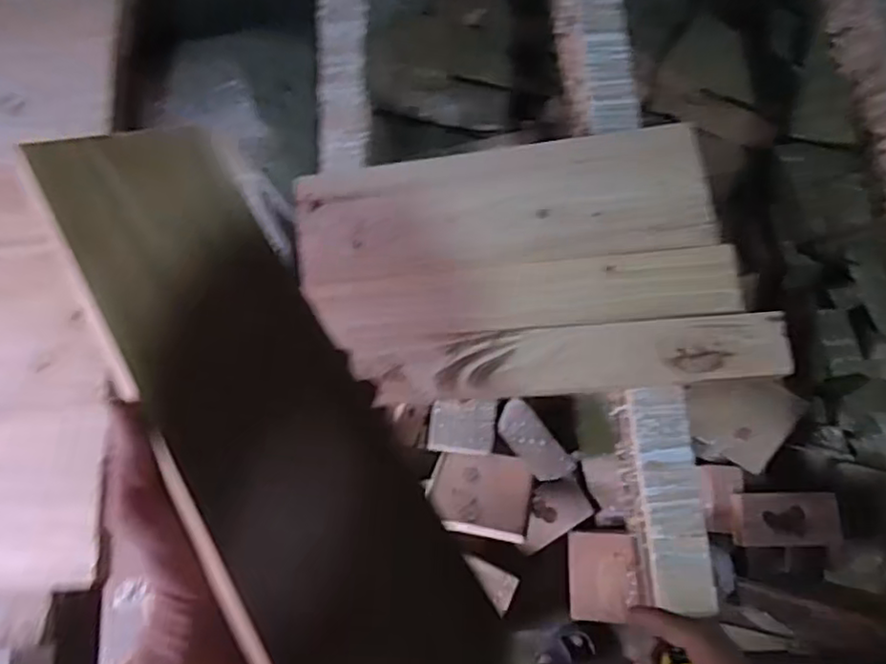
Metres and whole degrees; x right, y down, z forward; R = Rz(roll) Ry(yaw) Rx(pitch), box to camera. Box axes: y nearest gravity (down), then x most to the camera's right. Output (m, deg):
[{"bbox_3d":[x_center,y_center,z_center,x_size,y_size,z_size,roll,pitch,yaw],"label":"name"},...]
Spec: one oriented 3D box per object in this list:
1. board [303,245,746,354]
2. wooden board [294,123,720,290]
[{"bbox_3d":[0.081,-0.037,0.656,0.409,0.025,0.076,-5,75,-1],"label":"board"},{"bbox_3d":[0.059,-0.129,0.682,0.412,0.025,0.134,-5,75,-1],"label":"wooden board"}]

